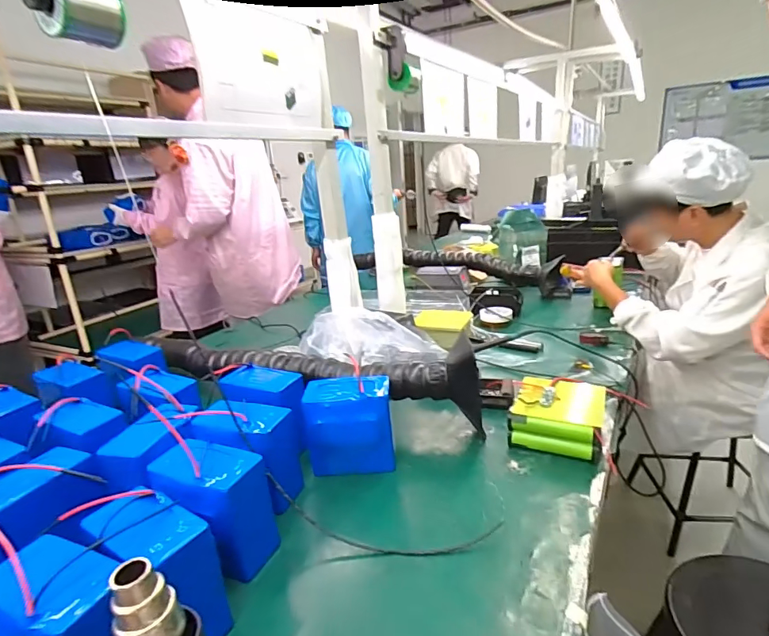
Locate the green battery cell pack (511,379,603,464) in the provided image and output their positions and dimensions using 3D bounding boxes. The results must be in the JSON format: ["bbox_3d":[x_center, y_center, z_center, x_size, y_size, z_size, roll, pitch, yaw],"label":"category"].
[{"bbox_3d":[0.307,0.169,0.803,0.145,0.073,0.144,6,21,28],"label":"green battery cell pack"}]

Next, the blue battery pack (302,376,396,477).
[{"bbox_3d":[-0.059,0.180,0.769,0.141,0.144,0.078,-5,19,-2],"label":"blue battery pack"}]

